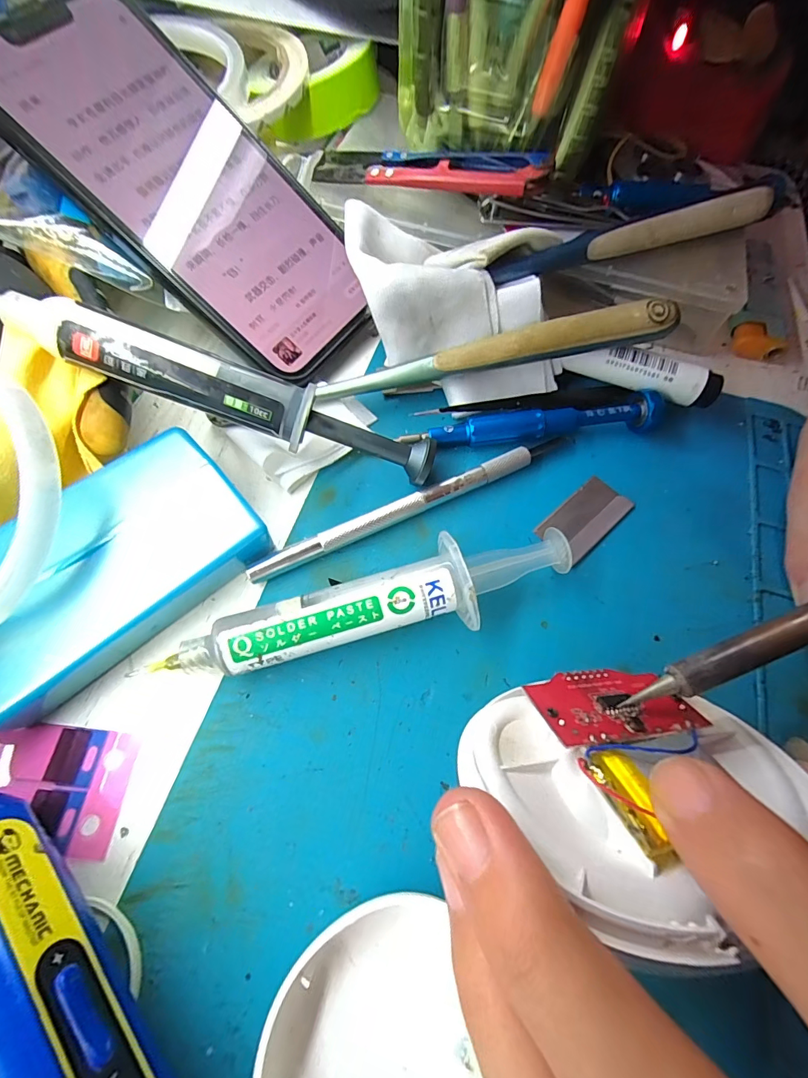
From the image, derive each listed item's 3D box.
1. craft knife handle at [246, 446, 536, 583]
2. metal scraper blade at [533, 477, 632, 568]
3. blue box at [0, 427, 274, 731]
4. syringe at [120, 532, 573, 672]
[{"bbox_3d":[-0.002,-0.010,0.157,0.110,0.008,0.006,-24,69,-13],"label":"craft knife handle"},{"bbox_3d":[0.069,-0.009,0.162,0.036,0.004,0.019,-38,73,-18],"label":"metal scraper blade"},{"bbox_3d":[-0.090,0.010,0.134,0.087,0.026,0.051,-39,73,-18],"label":"blue box"},{"bbox_3d":[-0.006,0.022,0.135,0.125,0.021,0.023,-18,67,-11],"label":"syringe"}]

